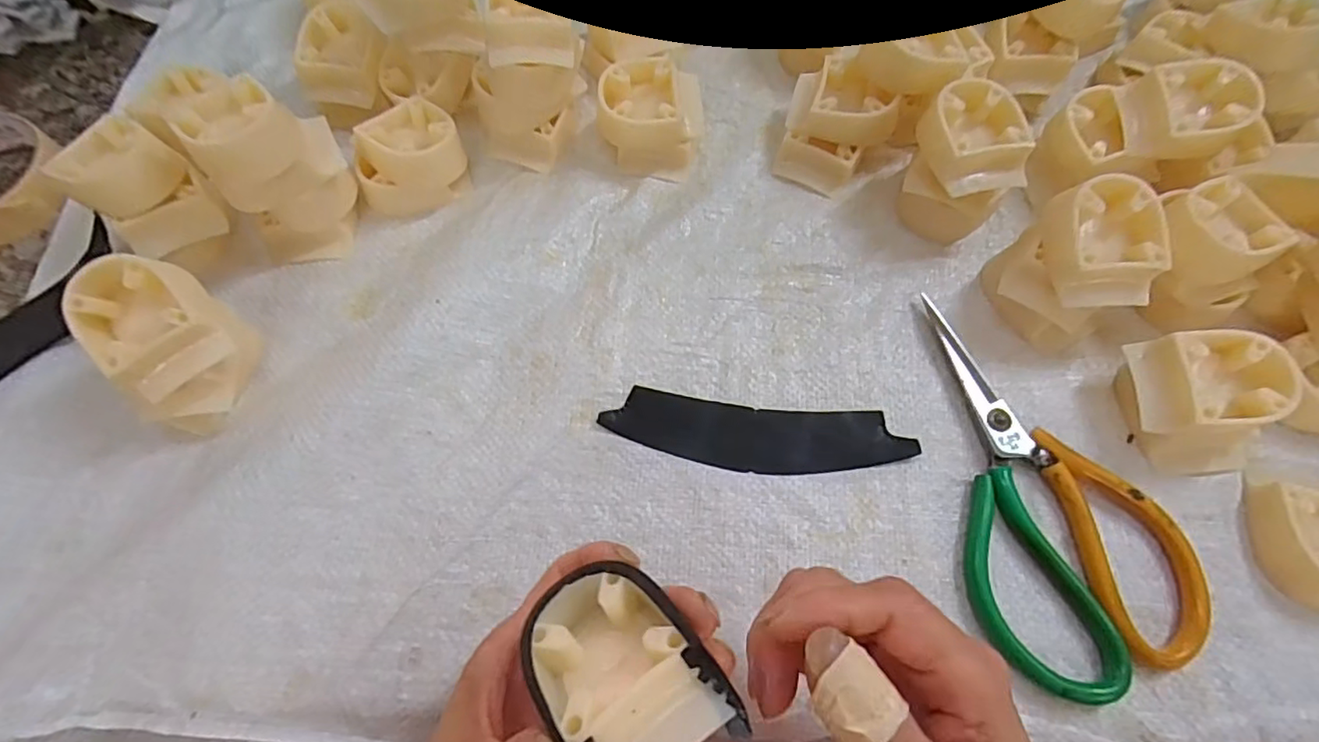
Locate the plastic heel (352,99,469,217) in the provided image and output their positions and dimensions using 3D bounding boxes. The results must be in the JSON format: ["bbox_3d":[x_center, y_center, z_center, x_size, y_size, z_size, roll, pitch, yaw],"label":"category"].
[{"bbox_3d":[-0.148,-0.126,0.349,0.060,0.036,0.049,-31,70,-13],"label":"plastic heel"}]

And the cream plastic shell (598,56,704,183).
[{"bbox_3d":[-0.005,-0.153,0.361,0.060,0.041,0.052,2,66,0],"label":"cream plastic shell"}]

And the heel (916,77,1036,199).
[{"bbox_3d":[0.169,-0.125,0.319,0.047,0.025,0.053,-12,68,-5],"label":"heel"}]

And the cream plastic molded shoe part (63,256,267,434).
[{"bbox_3d":[-0.234,-0.012,0.285,0.054,0.065,0.060,30,69,12],"label":"cream plastic molded shoe part"}]

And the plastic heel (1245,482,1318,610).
[{"bbox_3d":[0.301,0.079,0.268,0.045,0.021,0.052,8,66,3],"label":"plastic heel"}]

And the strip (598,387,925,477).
[{"bbox_3d":[0.050,0.033,0.303,0.151,0.005,0.035,6,66,2],"label":"strip"}]

